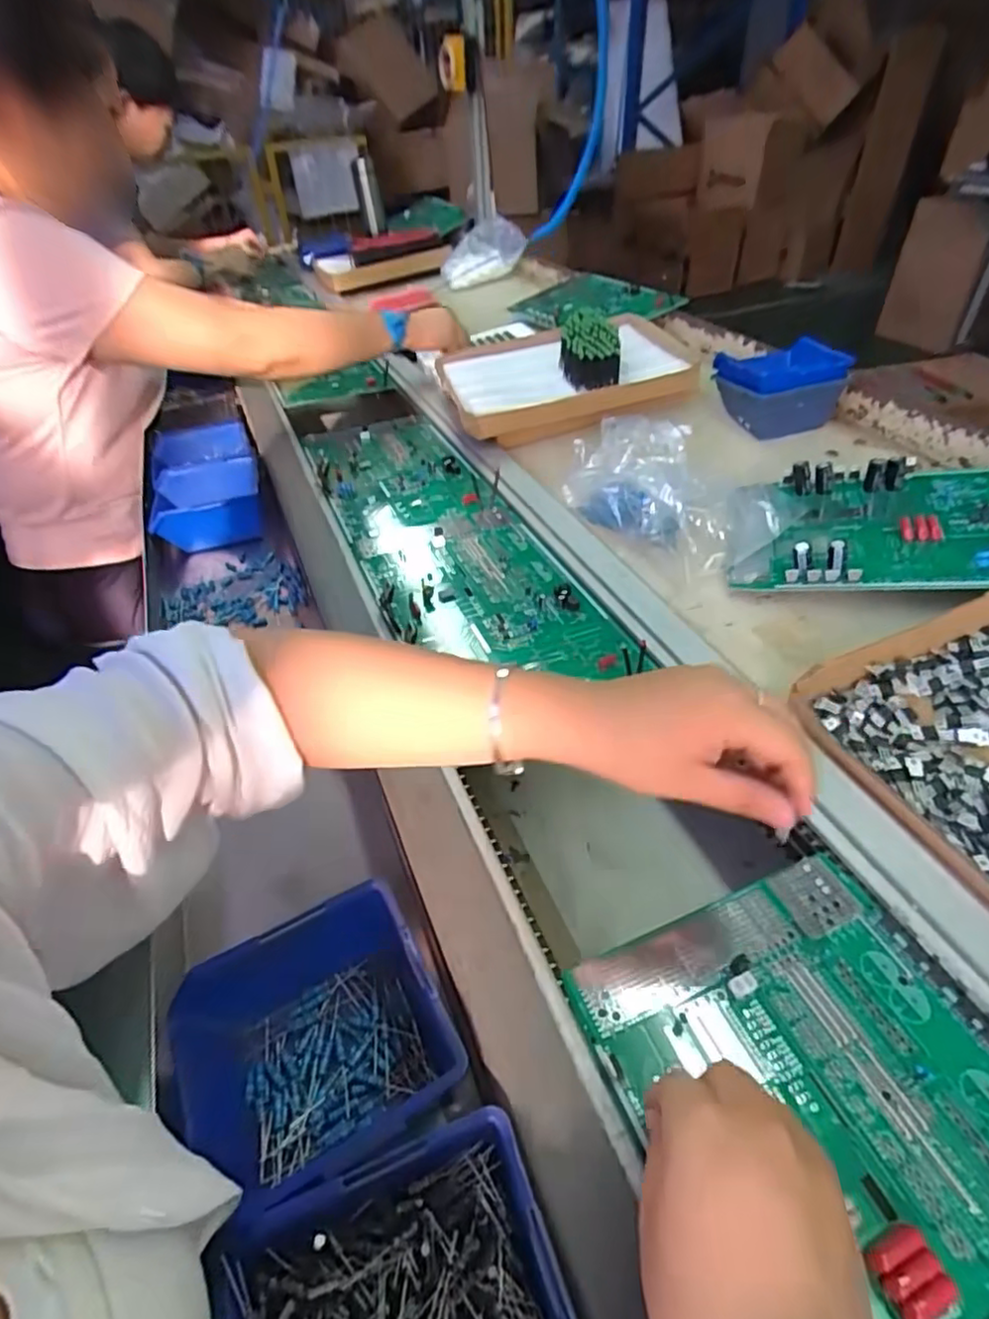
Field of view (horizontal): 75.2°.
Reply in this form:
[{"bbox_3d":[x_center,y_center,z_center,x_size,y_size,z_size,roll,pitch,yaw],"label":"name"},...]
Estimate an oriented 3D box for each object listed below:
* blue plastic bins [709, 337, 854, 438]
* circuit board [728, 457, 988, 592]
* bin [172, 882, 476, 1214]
[{"bbox_3d":[0.353,-0.342,0.806,0.131,0.093,0.124,-2,41,-2],"label":"blue plastic bins"},{"bbox_3d":[0.383,-0.130,0.581,0.305,0.047,0.193,1,43,23],"label":"circuit board"},{"bbox_3d":[-0.095,0.207,0.340,0.138,0.067,0.122,-19,44,-21],"label":"bin"}]

